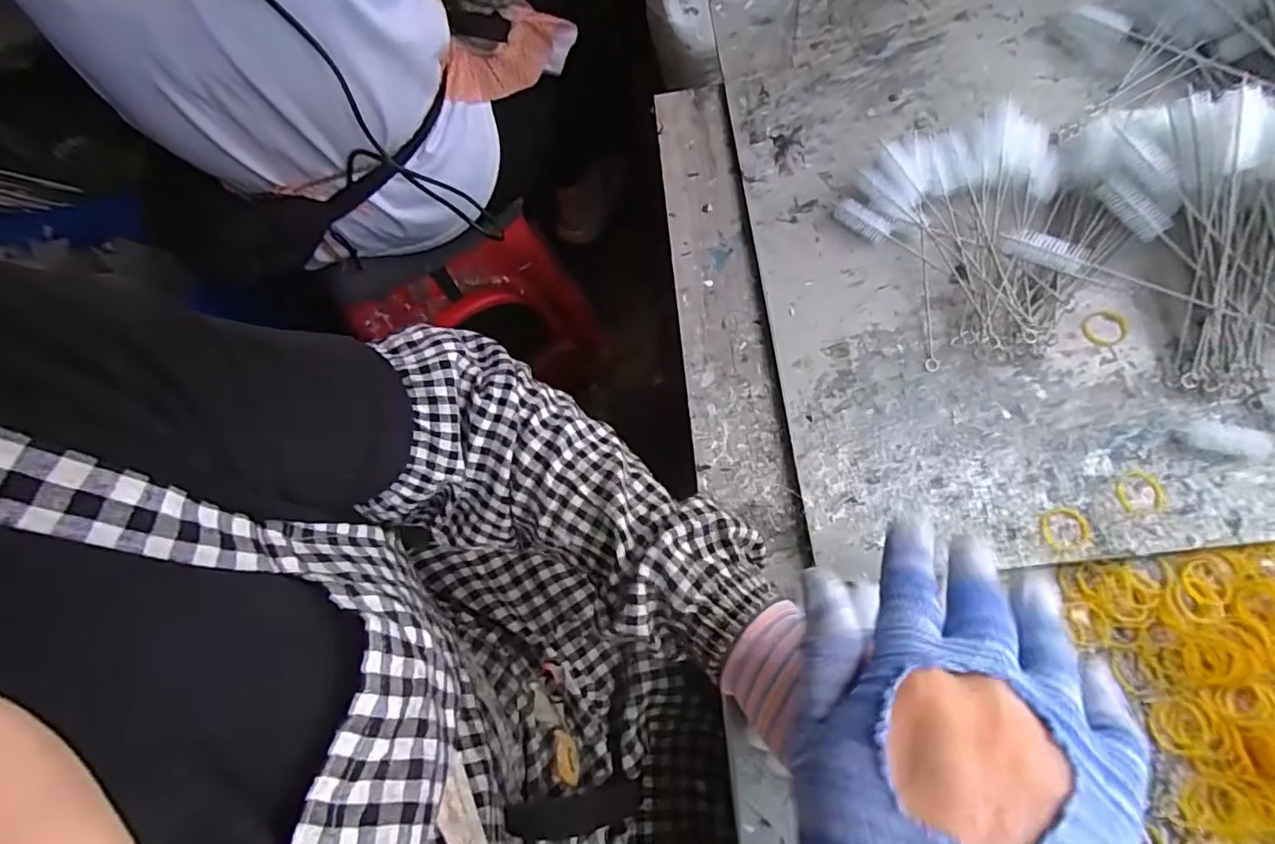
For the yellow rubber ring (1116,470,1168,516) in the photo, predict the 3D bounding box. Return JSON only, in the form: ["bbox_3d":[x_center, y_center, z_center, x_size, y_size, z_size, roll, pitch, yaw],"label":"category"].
[{"bbox_3d":[0.348,0.049,0.409,0.030,0.005,0.030,0,75,1],"label":"yellow rubber ring"}]

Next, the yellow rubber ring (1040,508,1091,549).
[{"bbox_3d":[0.298,0.074,0.412,0.030,0.006,0.027,-9,75,-1],"label":"yellow rubber ring"}]

